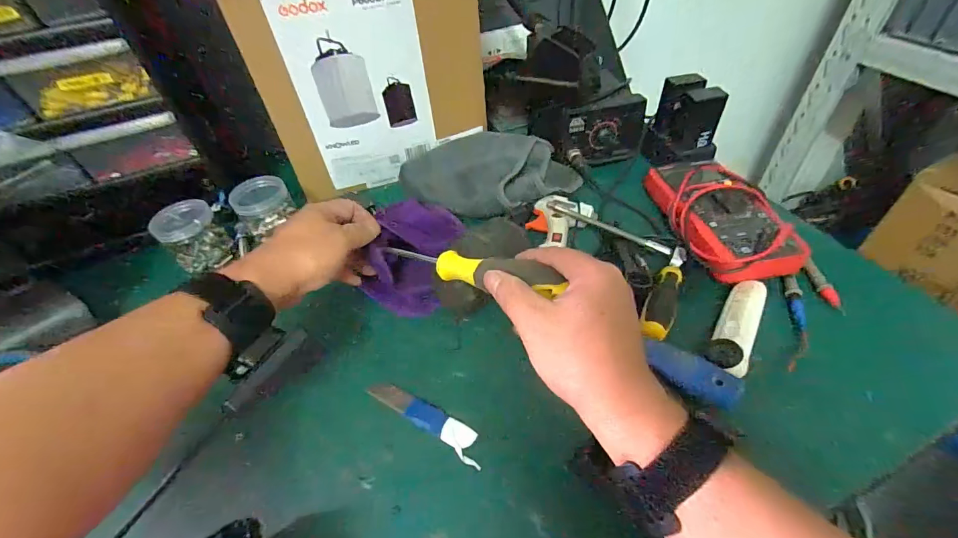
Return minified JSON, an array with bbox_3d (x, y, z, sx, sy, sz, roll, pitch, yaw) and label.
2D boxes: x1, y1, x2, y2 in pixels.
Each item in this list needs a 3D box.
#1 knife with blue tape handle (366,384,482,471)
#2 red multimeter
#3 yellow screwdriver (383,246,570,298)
[{"bbox_3d":[-0.044,0.124,0.347,0.114,0.004,0.023,24,53,26],"label":"knife with blue tape handle"},{"bbox_3d":[0.258,-0.062,0.440,0.101,0.036,0.168,-6,46,0],"label":"red multimeter"},{"bbox_3d":[-0.016,-0.004,0.329,0.196,0.024,0.031,9,45,43],"label":"yellow screwdriver"}]

